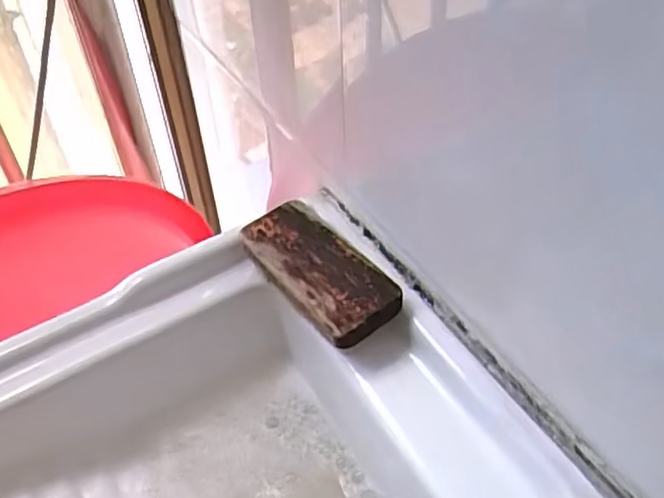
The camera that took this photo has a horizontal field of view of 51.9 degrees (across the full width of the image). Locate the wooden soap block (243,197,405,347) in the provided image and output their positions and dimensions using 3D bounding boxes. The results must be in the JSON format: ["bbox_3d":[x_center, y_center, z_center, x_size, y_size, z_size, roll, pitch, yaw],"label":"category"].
[{"bbox_3d":[-0.012,0.015,0.519,0.065,0.027,0.136,-27,52,-22],"label":"wooden soap block"}]

